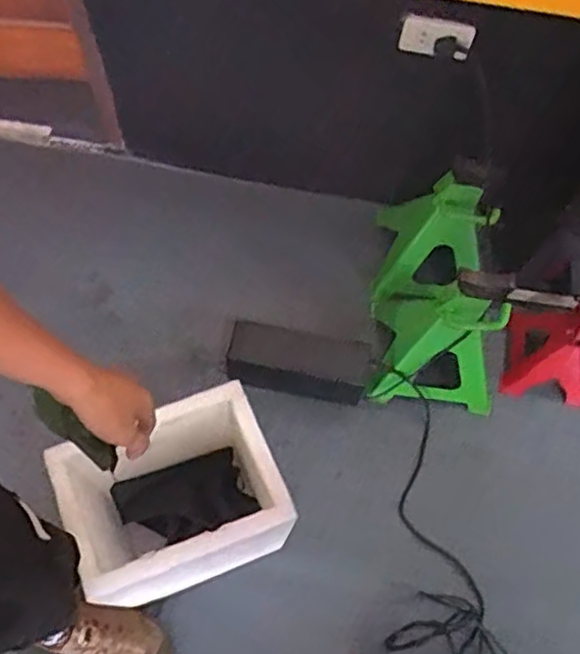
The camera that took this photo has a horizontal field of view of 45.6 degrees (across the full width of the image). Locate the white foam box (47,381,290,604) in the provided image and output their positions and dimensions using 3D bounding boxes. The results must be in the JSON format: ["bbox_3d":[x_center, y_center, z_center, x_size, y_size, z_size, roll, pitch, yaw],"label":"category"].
[{"bbox_3d":[-0.169,0.298,1.114,0.292,0.439,0.208,-20,69,-11],"label":"white foam box"}]

